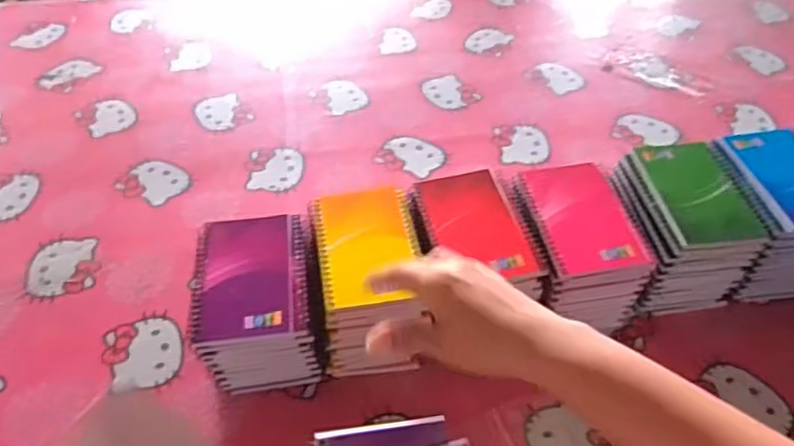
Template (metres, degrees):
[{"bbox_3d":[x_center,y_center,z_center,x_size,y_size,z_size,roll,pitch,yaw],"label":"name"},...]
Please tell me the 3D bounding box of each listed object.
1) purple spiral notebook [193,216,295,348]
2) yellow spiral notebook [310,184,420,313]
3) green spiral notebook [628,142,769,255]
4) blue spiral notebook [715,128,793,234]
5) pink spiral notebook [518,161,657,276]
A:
[{"bbox_3d":[-0.134,0.045,0.524,0.084,0.017,0.121,-5,48,-6],"label":"purple spiral notebook"},{"bbox_3d":[-0.026,0.018,0.537,0.087,0.010,0.128,-7,47,-8],"label":"yellow spiral notebook"},{"bbox_3d":[0.284,-0.030,0.573,0.087,0.015,0.124,-5,48,-5],"label":"green spiral notebook"},{"bbox_3d":[0.382,-0.046,0.586,0.089,0.020,0.122,-5,47,-6],"label":"blue spiral notebook"},{"bbox_3d":[0.172,-0.007,0.558,0.084,0.012,0.125,-7,48,-7],"label":"pink spiral notebook"}]

